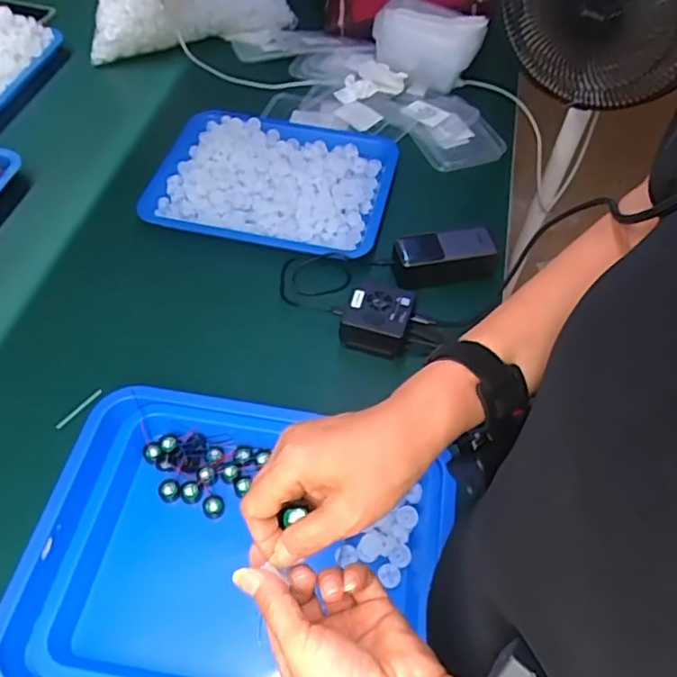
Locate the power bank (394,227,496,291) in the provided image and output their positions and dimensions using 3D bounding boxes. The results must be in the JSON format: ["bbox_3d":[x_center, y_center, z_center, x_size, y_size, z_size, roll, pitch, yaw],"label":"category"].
[{"bbox_3d":[0.133,-0.108,0.771,0.128,0.044,0.058,-10,55,-10],"label":"power bank"}]

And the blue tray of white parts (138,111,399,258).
[{"bbox_3d":[-0.092,-0.239,0.856,0.330,0.035,0.256,11,55,5],"label":"blue tray of white parts"}]

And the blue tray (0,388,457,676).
[{"bbox_3d":[-0.095,0.201,0.560,0.380,0.038,0.294,8,54,3],"label":"blue tray"}]

